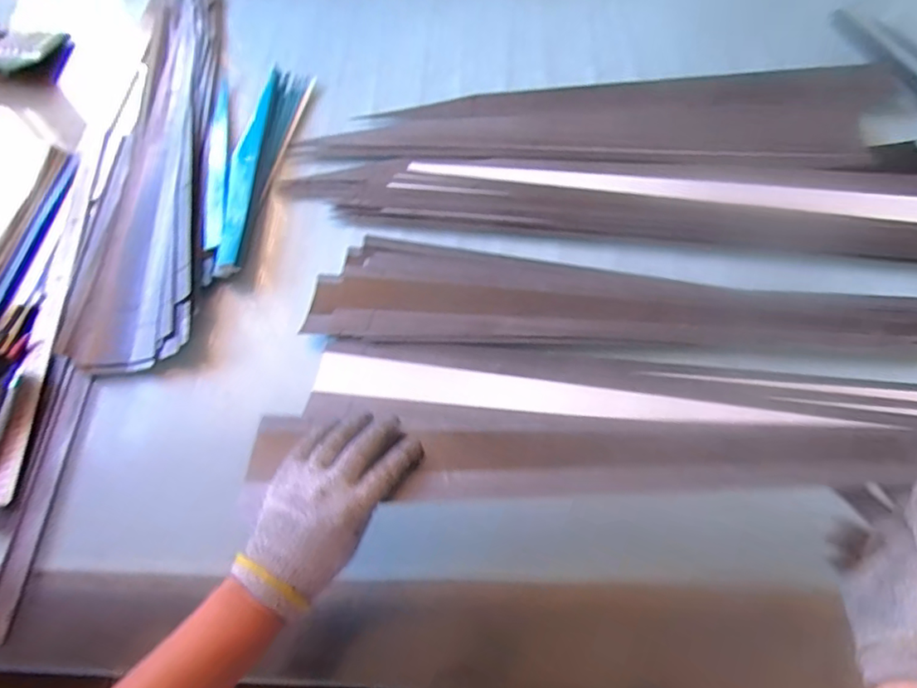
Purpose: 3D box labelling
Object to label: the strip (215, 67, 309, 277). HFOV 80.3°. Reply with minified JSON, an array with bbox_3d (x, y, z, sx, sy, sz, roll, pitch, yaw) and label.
[{"bbox_3d":[-0.305,-0.268,0.799,0.073,0.017,0.403,2,59,5],"label":"strip"}]

